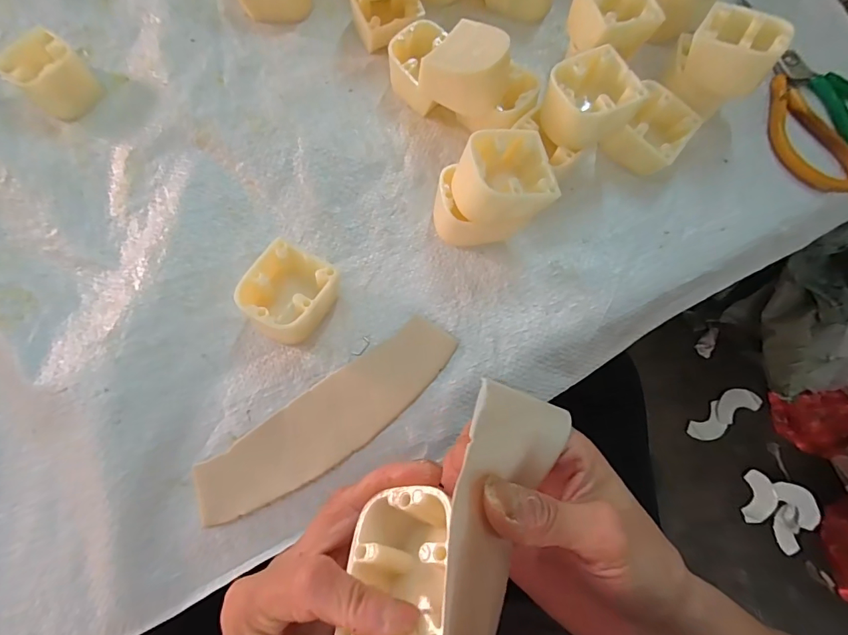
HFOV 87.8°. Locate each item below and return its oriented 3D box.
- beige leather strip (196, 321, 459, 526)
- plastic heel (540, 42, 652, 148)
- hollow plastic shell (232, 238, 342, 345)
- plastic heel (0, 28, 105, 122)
[{"bbox_3d":[-0.058,0.065,0.283,0.179,0.006,0.048,-35,77,-10],"label":"beige leather strip"},{"bbox_3d":[0.113,-0.148,0.305,0.060,0.037,0.051,-28,76,-9],"label":"plastic heel"},{"bbox_3d":[-0.088,-0.015,0.292,0.051,0.032,0.058,28,75,7],"label":"hollow plastic shell"},{"bbox_3d":[-0.286,-0.185,0.339,0.046,0.032,0.046,36,76,9],"label":"plastic heel"}]

